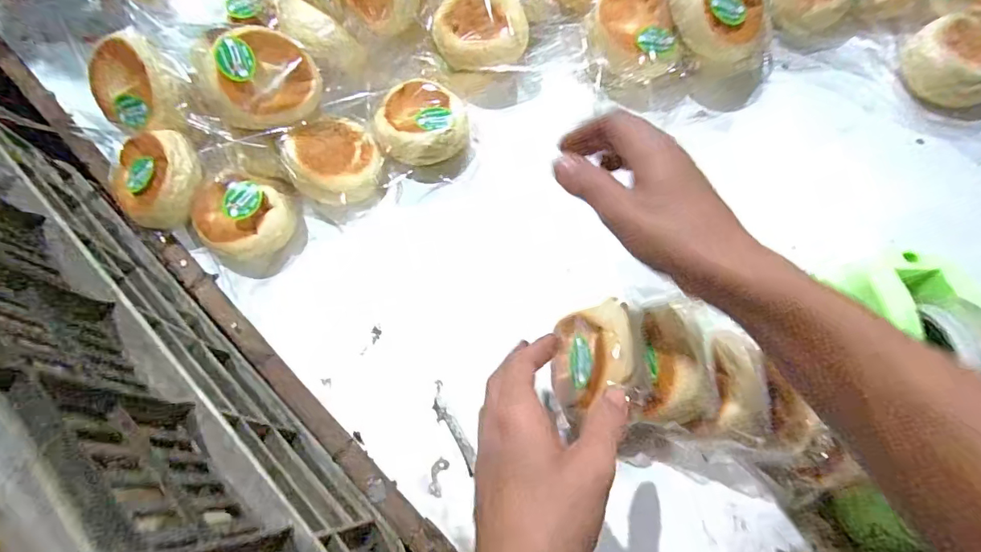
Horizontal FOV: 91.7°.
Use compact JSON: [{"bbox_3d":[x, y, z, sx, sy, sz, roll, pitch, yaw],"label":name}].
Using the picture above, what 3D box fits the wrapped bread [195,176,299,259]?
[{"bbox_3d":[-0.232,-0.058,0.445,0.083,0.052,0.077,-1,69,3],"label":"wrapped bread"}]

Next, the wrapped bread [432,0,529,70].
[{"bbox_3d":[-0.010,-0.253,0.480,0.091,0.036,0.087,-8,68,1],"label":"wrapped bread"}]

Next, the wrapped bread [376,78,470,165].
[{"bbox_3d":[-0.067,-0.152,0.480,0.084,0.041,0.091,-1,69,3],"label":"wrapped bread"}]

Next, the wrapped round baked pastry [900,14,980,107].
[{"bbox_3d":[0.457,-0.208,0.470,0.071,0.044,0.083,-27,70,-8],"label":"wrapped round baked pastry"}]

